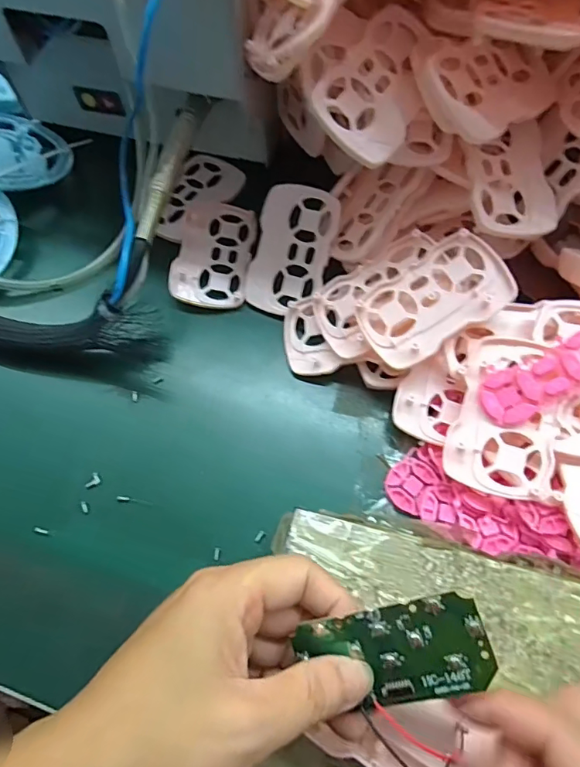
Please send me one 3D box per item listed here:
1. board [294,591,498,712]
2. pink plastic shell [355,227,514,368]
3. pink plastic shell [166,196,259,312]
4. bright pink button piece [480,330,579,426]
[{"bbox_3d":[0.039,0.104,0.185,0.070,0.004,0.036,-20,87,16],"label":"board"},{"bbox_3d":[0.086,-0.050,0.292,0.087,0.005,0.054,-35,73,7],"label":"pink plastic shell"},{"bbox_3d":[-0.055,-0.099,0.360,0.052,0.012,0.092,7,66,4],"label":"pink plastic shell"},{"bbox_3d":[0.142,-0.004,0.264,0.075,0.007,0.031,-30,66,16],"label":"bright pink button piece"}]

